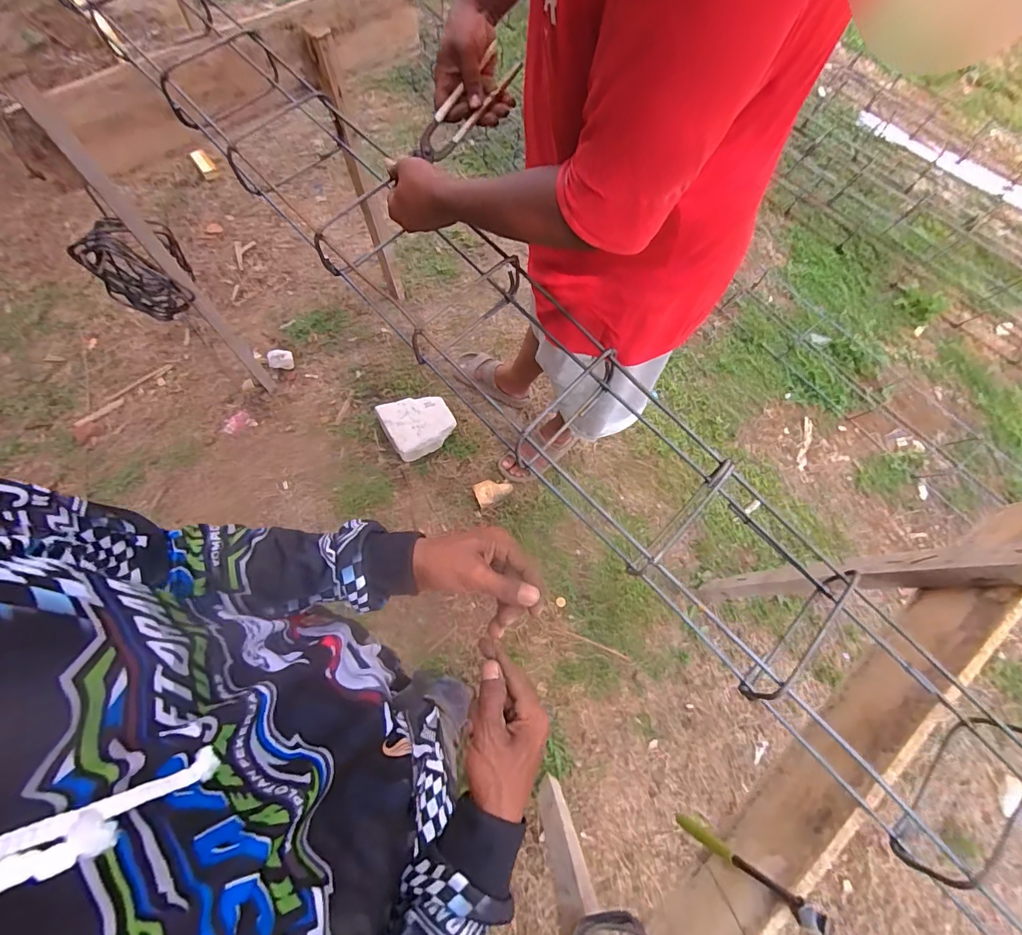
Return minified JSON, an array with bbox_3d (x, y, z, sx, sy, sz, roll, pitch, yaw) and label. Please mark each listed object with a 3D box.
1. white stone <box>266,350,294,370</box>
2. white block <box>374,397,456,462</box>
[{"bbox_3d":[-0.782,-0.366,1.565,0.081,0.034,0.059,-5,69,-5],"label":"white stone"},{"bbox_3d":[-0.296,-0.139,1.488,0.214,0.116,0.186,-26,73,-13],"label":"white block"}]

